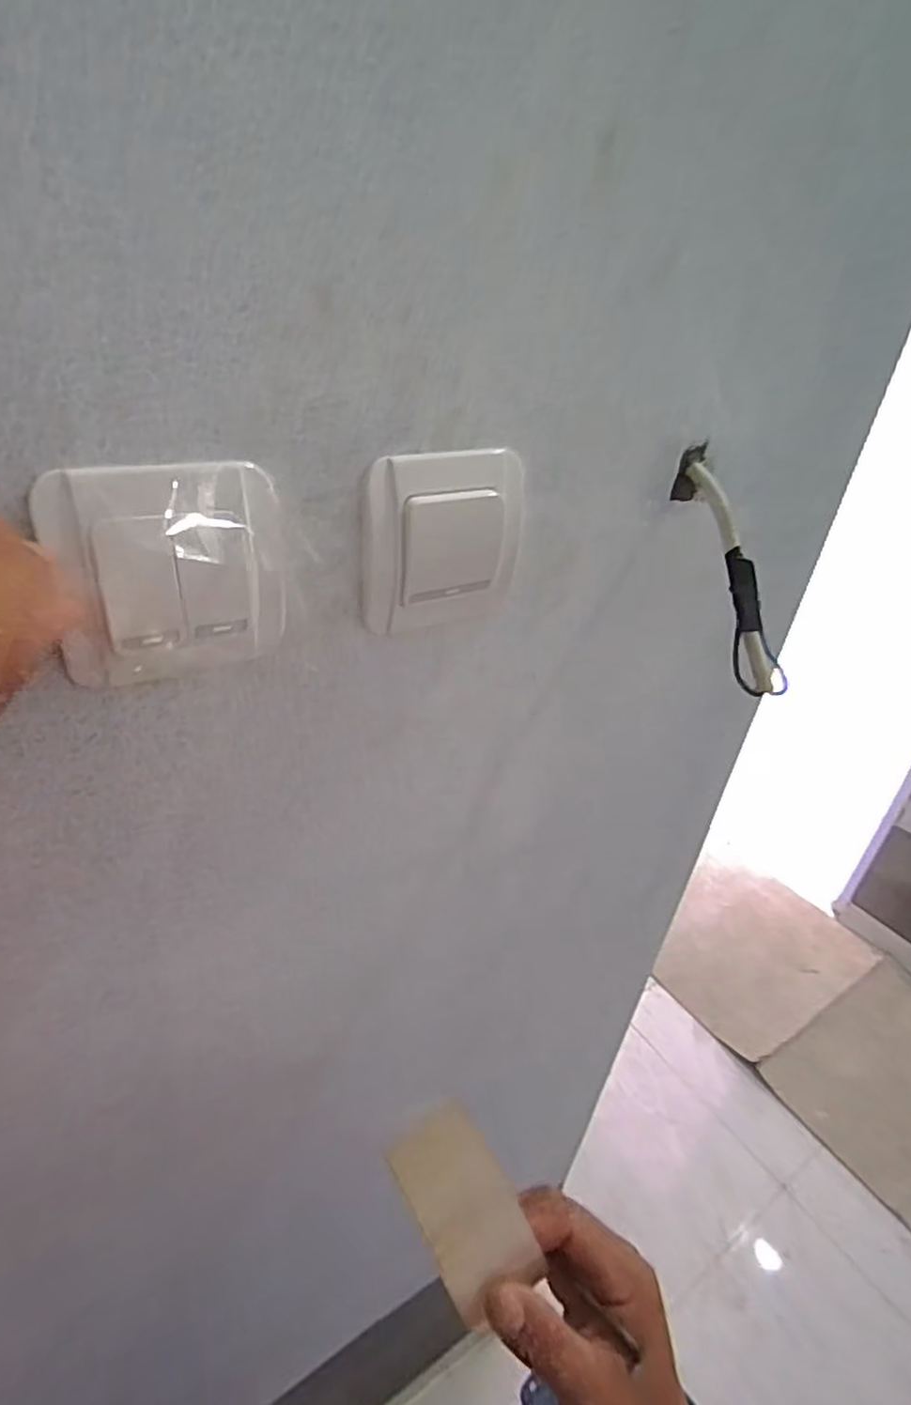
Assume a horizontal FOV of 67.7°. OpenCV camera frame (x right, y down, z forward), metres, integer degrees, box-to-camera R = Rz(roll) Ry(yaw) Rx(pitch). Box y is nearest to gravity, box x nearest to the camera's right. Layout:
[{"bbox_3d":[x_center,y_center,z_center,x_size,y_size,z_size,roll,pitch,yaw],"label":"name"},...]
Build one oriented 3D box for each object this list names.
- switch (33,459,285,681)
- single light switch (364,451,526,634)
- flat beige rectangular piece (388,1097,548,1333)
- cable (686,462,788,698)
[{"bbox_3d":[-0.099,-0.044,0.245,0.079,0.077,0.013,-13,37,-31],"label":"switch"},{"bbox_3d":[-0.003,-0.072,0.306,0.080,0.077,0.017,-18,39,-36],"label":"single light switch"},{"bbox_3d":[0.005,0.242,0.327,0.044,0.007,0.088,-23,78,-22],"label":"flat beige rectangular piece"},{"bbox_3d":[0.161,-0.070,0.387,0.023,0.135,0.018,-19,4,-36],"label":"cable"}]

